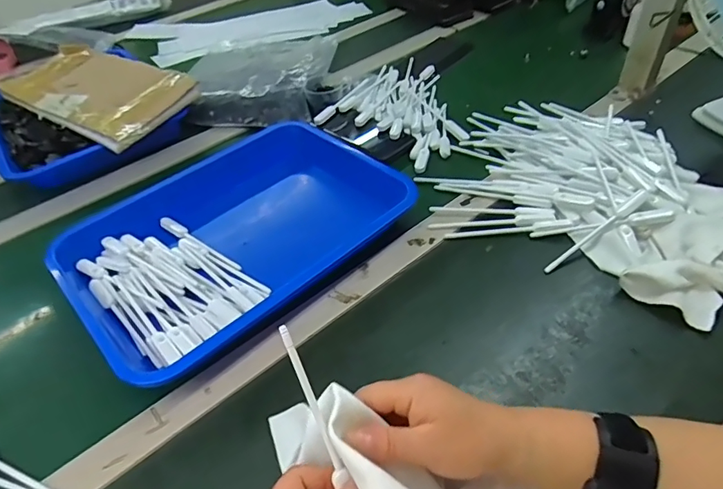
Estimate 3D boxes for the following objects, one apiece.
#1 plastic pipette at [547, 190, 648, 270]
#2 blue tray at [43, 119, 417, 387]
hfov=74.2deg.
[{"bbox_3d":[0.255,-0.015,0.518,0.150,0.015,0.014,-36,49,-7],"label":"plastic pipette"},{"bbox_3d":[-0.155,-0.031,0.572,0.371,0.043,0.309,-33,51,-24],"label":"blue tray"}]

